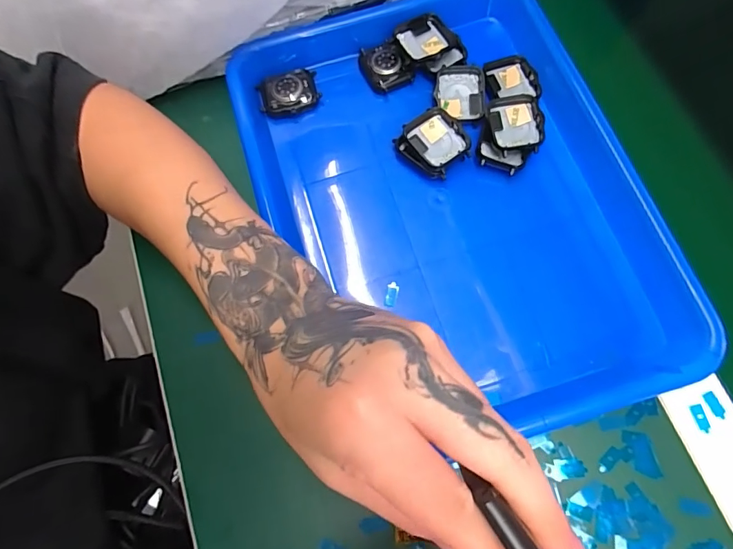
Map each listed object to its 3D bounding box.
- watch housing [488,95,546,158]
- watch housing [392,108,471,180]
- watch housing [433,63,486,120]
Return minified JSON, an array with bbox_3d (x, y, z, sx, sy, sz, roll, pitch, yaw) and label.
[{"bbox_3d":[0.110,-0.110,0.315,0.036,0.008,0.043,-4,72,1],"label":"watch housing"},{"bbox_3d":[0.050,-0.096,0.311,0.041,0.010,0.046,-36,74,-9],"label":"watch housing"},{"bbox_3d":[0.072,-0.139,0.330,0.037,0.018,0.039,2,72,3],"label":"watch housing"}]

